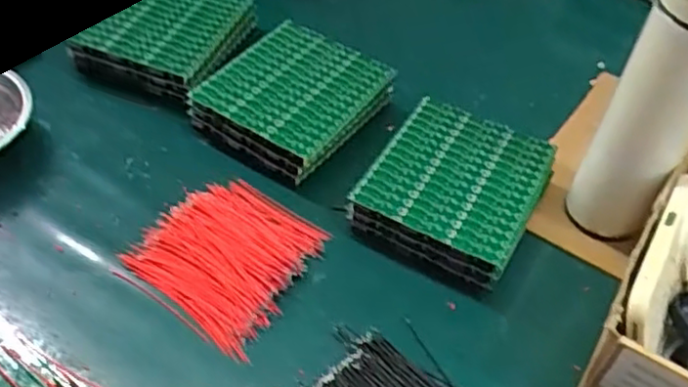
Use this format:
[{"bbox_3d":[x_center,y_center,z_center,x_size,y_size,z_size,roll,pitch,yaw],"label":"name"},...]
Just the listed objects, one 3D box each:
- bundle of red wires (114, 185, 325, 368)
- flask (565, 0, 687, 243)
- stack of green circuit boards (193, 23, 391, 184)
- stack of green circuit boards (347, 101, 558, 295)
[{"bbox_3d":[-0.086,0.043,0.503,0.115,0.018,0.124,28,50,19],"label":"bundle of red wires"},{"bbox_3d":[0.227,-0.058,0.495,0.066,0.225,0.059,26,50,18],"label":"flask"},{"bbox_3d":[-0.046,-0.089,0.610,0.128,0.037,0.143,27,50,19],"label":"stack of green circuit boards"},{"bbox_3d":[0.090,-0.005,0.556,0.129,0.043,0.147,25,49,17],"label":"stack of green circuit boards"}]

